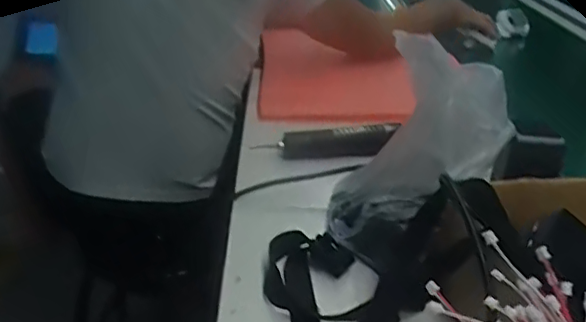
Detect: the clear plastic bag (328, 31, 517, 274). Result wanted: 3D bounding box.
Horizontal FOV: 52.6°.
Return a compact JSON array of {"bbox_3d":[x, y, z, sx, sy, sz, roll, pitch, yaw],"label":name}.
[{"bbox_3d":[0.116,-0.006,0.577,0.124,0.227,0.135,43,41,15],"label":"clear plastic bag"}]

